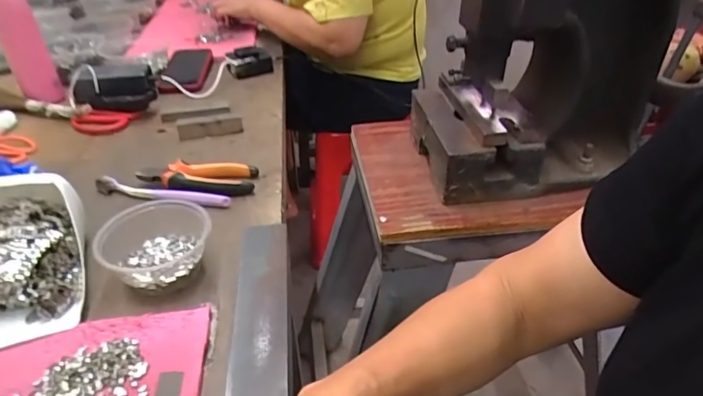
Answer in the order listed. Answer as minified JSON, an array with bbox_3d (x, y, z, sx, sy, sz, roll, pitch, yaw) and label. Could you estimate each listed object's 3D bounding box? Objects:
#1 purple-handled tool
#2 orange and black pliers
[{"bbox_3d":[-0.242,-0.007,0.596,0.182,0.017,0.020,8,37,10],"label":"purple-handled tool"},{"bbox_3d":[-0.199,-0.022,0.607,0.147,0.024,0.062,-1,36,-2],"label":"orange and black pliers"}]

